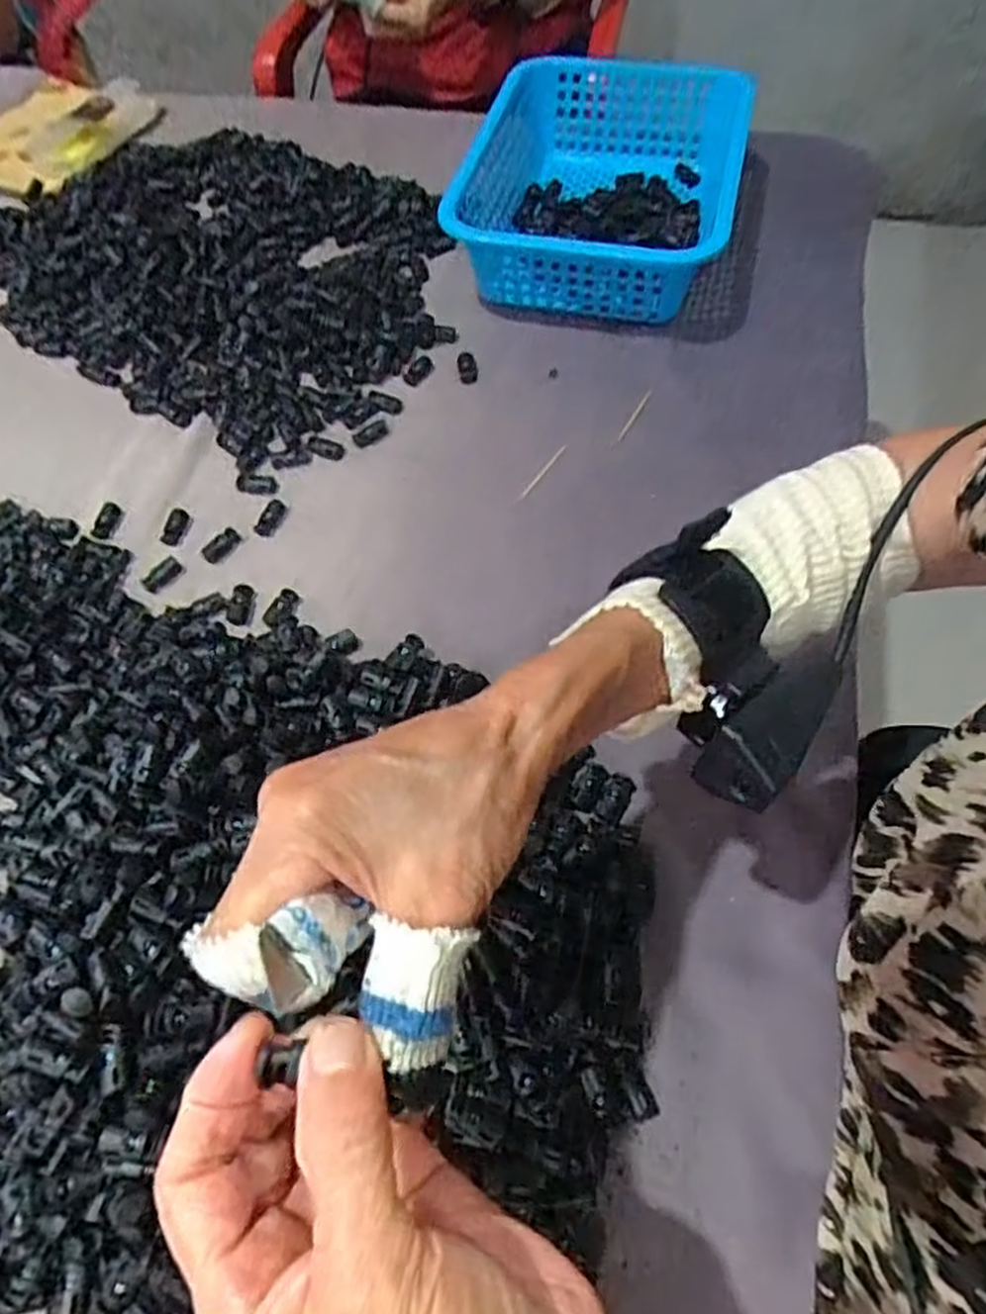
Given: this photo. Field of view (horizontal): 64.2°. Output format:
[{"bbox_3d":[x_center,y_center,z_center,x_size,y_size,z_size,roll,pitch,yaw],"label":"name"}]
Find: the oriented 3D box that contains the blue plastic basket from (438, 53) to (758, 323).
[{"bbox_3d":[0.094,-0.397,0.674,0.220,0.095,0.283,9,59,7],"label":"blue plastic basket"}]

